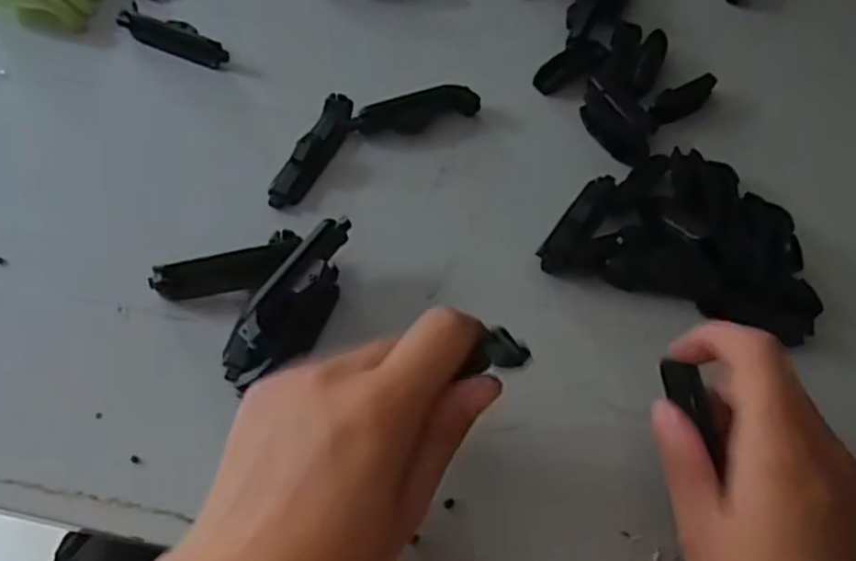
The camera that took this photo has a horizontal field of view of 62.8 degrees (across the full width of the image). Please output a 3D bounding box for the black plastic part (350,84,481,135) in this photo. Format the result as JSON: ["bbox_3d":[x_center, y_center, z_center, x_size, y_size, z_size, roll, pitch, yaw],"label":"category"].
[{"bbox_3d":[-0.005,-0.095,0.392,0.073,0.021,0.013,-17,61,-13],"label":"black plastic part"}]

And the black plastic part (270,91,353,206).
[{"bbox_3d":[-0.062,-0.069,0.378,0.016,0.015,0.074,22,60,10],"label":"black plastic part"}]

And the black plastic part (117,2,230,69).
[{"bbox_3d":[-0.149,-0.143,0.413,0.069,0.016,0.017,20,60,8],"label":"black plastic part"}]

